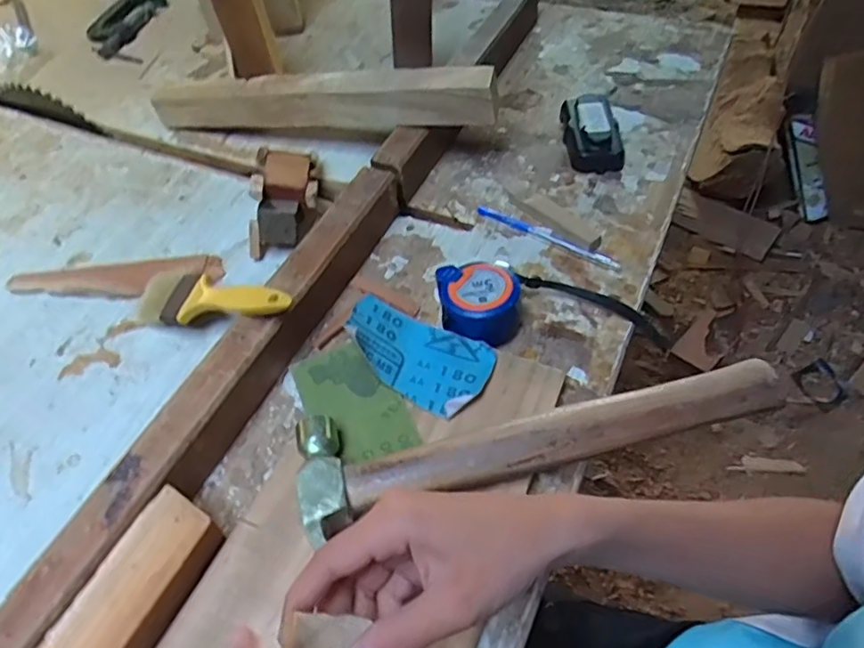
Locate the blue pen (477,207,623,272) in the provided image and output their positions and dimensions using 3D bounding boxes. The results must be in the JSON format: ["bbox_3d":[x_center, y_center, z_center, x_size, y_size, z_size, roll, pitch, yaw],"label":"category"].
[{"bbox_3d":[0.100,-0.077,0.533,0.142,0.007,0.012,29,59,25],"label":"blue pen"}]

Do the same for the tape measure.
[{"bbox_3d":[0.036,-0.014,0.465,0.062,0.045,0.055,1,51,6],"label":"tape measure"}]

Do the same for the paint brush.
[{"bbox_3d":[-0.170,-0.022,0.465,0.171,0.021,0.045,3,48,35],"label":"paint brush"}]

